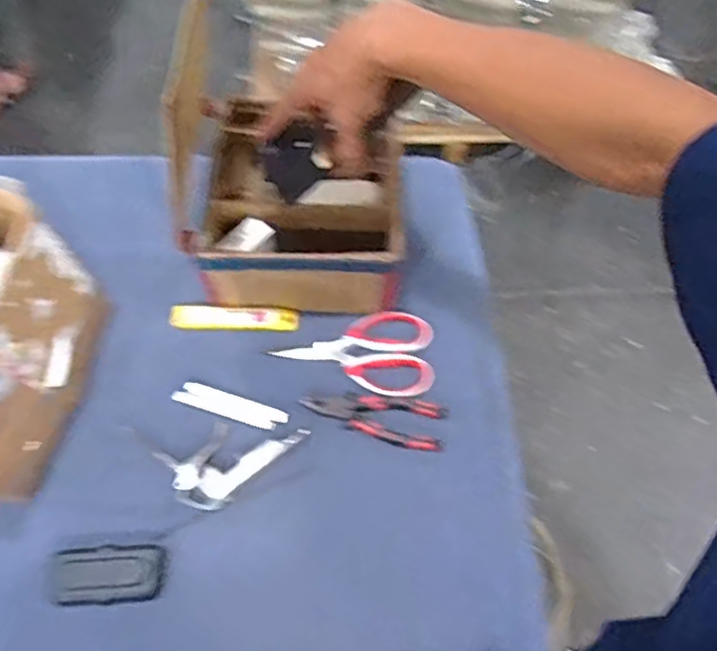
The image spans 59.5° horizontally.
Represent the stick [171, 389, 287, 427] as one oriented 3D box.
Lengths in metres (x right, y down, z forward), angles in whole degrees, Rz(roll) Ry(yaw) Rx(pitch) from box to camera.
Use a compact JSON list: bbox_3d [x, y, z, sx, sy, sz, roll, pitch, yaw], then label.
[{"bbox_3d":[-0.133,0.083,0.684,0.116,0.011,0.015,17,70,4],"label":"stick"}]

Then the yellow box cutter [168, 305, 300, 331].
[{"bbox_3d":[-0.143,-0.009,0.721,0.146,0.017,0.025,2,70,-1],"label":"yellow box cutter"}]

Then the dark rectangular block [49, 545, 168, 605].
[{"bbox_3d":[-0.246,0.241,0.609,0.112,0.016,0.051,0,70,-2],"label":"dark rectangular block"}]

